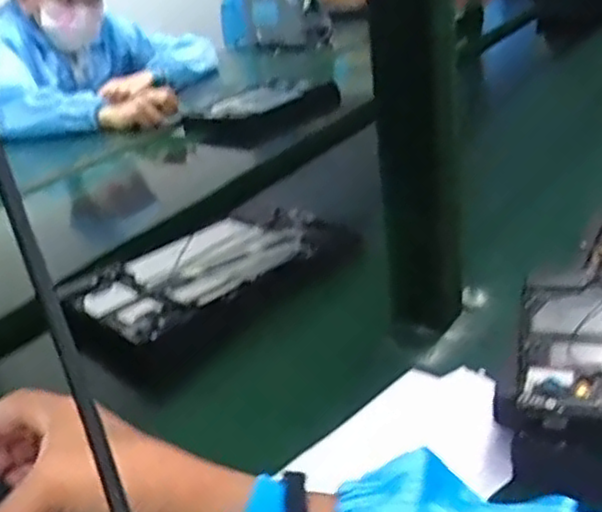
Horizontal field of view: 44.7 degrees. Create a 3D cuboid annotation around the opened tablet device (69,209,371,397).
[{"bbox_3d":[-0.084,0.022,0.662,0.260,0.044,0.150,-26,31,-36],"label":"opened tablet device"}]

